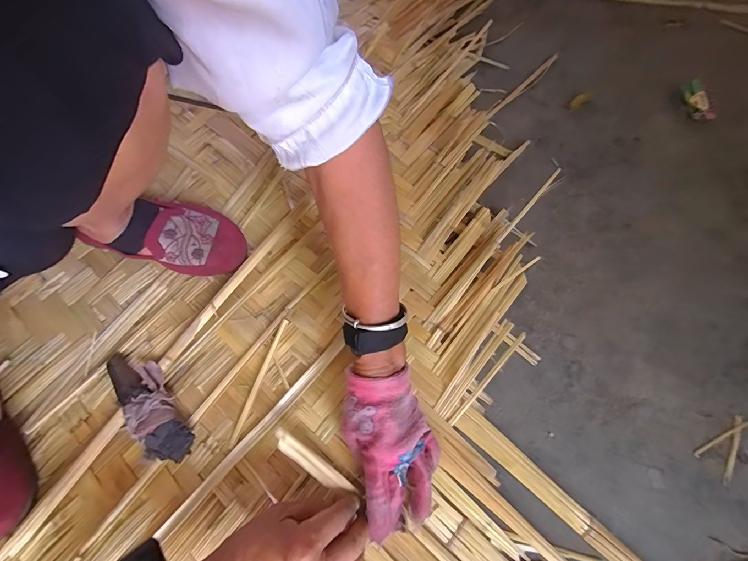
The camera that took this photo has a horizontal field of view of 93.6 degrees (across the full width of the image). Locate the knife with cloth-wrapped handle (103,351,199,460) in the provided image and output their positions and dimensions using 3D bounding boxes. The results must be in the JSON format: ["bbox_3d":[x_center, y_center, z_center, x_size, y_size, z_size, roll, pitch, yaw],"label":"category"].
[{"bbox_3d":[-0.239,0.130,0.373,0.048,0.032,0.136,-38,73,-14],"label":"knife with cloth-wrapped handle"}]

